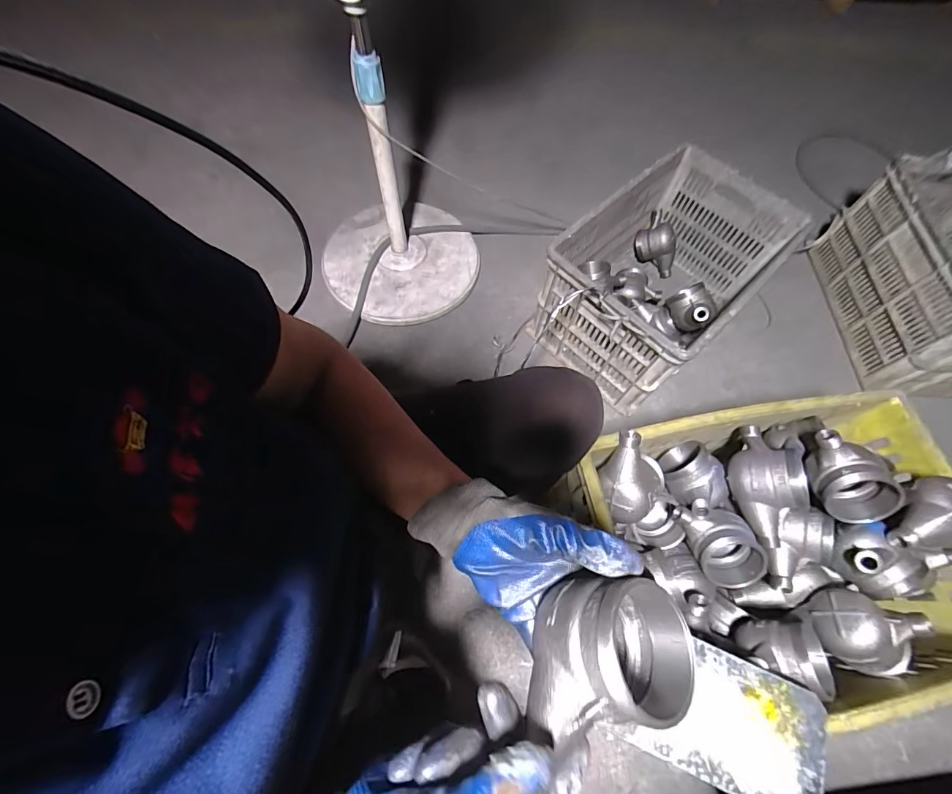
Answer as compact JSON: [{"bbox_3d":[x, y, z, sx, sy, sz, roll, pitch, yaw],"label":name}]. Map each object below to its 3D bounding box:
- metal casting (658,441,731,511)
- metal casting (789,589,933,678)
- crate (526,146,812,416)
[{"bbox_3d":[0.323,0.120,0.627,0.078,0.081,0.103,-3,67,-4],"label":"metal casting"},{"bbox_3d":[0.487,0.293,0.514,0.105,0.089,0.090,13,67,3],"label":"metal casting"},{"bbox_3d":[0.392,-0.252,0.908,0.317,0.271,0.466,43,71,15],"label":"crate"}]

